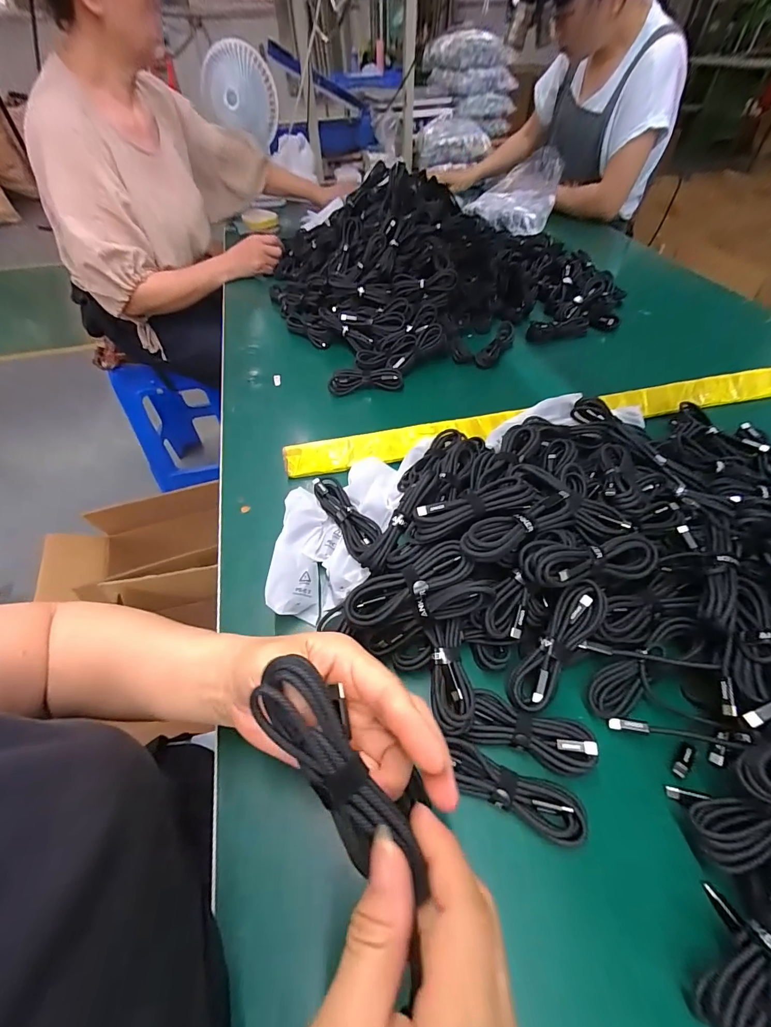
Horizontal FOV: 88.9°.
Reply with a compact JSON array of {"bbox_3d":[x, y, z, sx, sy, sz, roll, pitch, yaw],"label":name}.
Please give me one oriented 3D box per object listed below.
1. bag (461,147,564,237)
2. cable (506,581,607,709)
[{"bbox_3d":[0.342,-0.831,1.022,0.204,0.079,0.344,20,66,22],"label":"bag"},{"bbox_3d":[0.137,0.105,0.313,0.032,0.014,0.111,34,87,30],"label":"cable"}]

